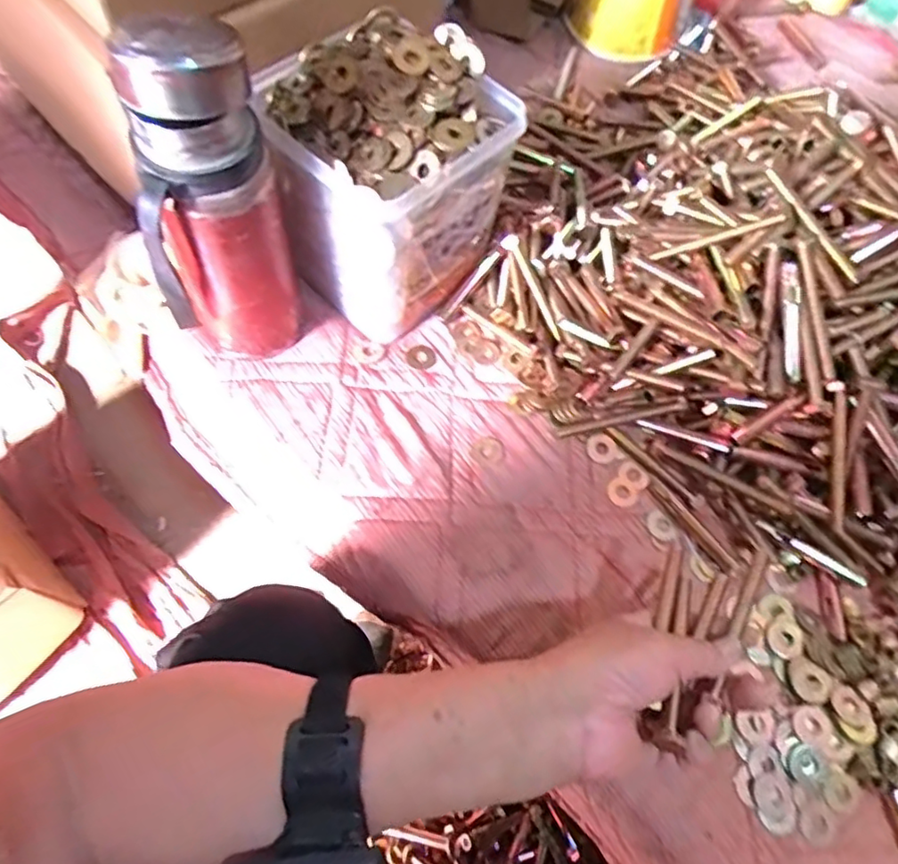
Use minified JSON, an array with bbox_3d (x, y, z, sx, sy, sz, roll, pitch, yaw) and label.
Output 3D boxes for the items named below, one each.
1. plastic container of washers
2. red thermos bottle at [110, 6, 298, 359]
[{"bbox_3d":[-0.047,-0.188,0.478,0.154,0.174,0.143,-41,73,-20],"label":"plastic container of washers"},{"bbox_3d":[-0.161,-0.137,0.411,0.093,0.238,0.069,-30,70,-17],"label":"red thermos bottle"}]

